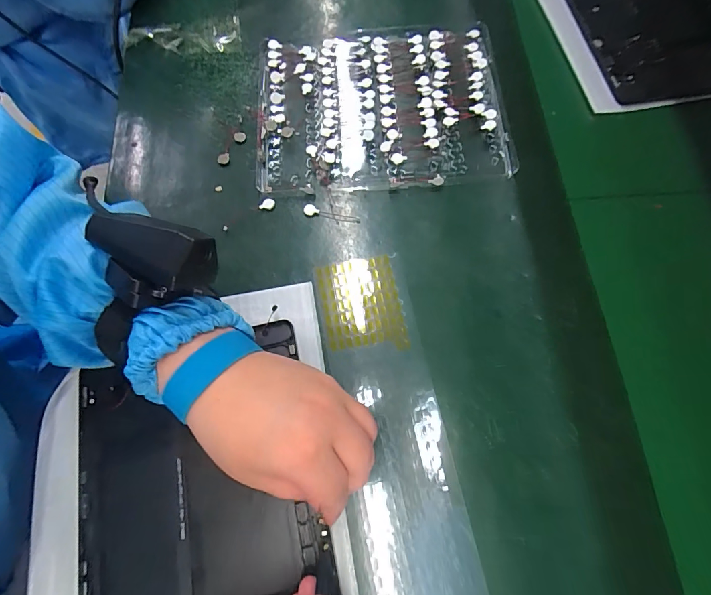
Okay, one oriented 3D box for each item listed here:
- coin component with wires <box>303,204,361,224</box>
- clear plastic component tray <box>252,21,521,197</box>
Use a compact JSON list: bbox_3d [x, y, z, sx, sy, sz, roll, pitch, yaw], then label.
[{"bbox_3d":[-0.020,-0.069,0.313,0.048,0.006,0.008,11,73,5],"label":"coin component with wires"},{"bbox_3d":[0.023,-0.168,0.335,0.217,0.022,0.156,-2,72,1],"label":"clear plastic component tray"}]

